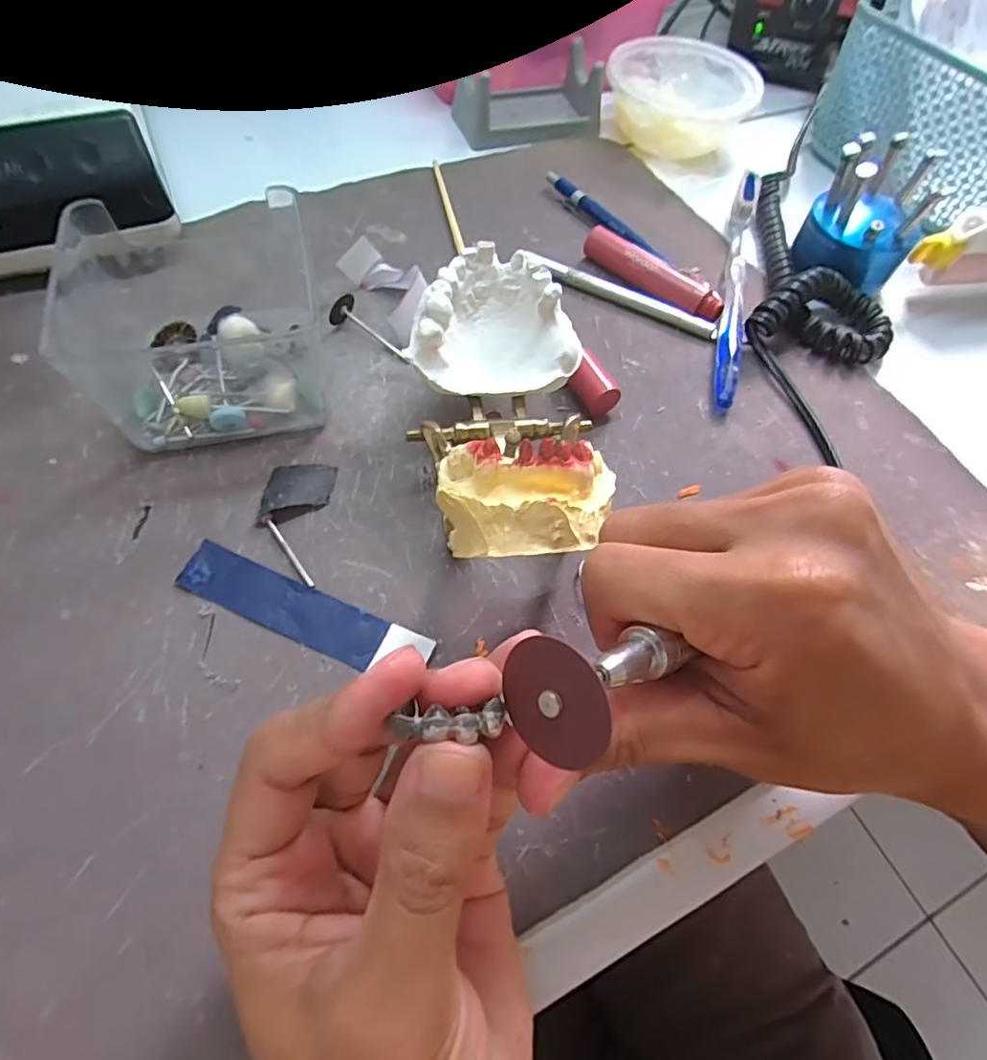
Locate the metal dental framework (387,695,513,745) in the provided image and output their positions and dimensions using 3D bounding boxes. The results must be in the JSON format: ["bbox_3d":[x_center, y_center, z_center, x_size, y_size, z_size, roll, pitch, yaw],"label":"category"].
[{"bbox_3d":[-0.008,0.039,0.120,0.023,0.005,0.007,-3,61,-4],"label":"metal dental framework"}]

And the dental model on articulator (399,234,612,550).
[{"bbox_3d":[0.007,-0.048,0.216,0.065,0.050,0.141,-4,46,-7],"label":"dental model on articulator"}]

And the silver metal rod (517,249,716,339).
[{"bbox_3d":[0.068,-0.131,0.324,0.114,0.008,0.008,26,62,10],"label":"silver metal rod"}]

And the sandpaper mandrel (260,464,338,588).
[{"bbox_3d":[-0.083,-0.005,0.243,0.028,0.006,0.057,0,60,-4],"label":"sandpaper mandrel"}]

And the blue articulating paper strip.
[{"bbox_3d":[-0.074,0.031,0.224,0.100,0.004,0.021,21,61,8],"label":"blue articulating paper strip"}]

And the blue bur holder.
[{"bbox_3d":[0.211,-0.180,0.326,0.055,0.061,0.062,26,62,10],"label":"blue bur holder"}]

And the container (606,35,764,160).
[{"bbox_3d":[0.130,-0.304,0.415,0.102,0.043,0.102,2,60,-3],"label":"container"}]

